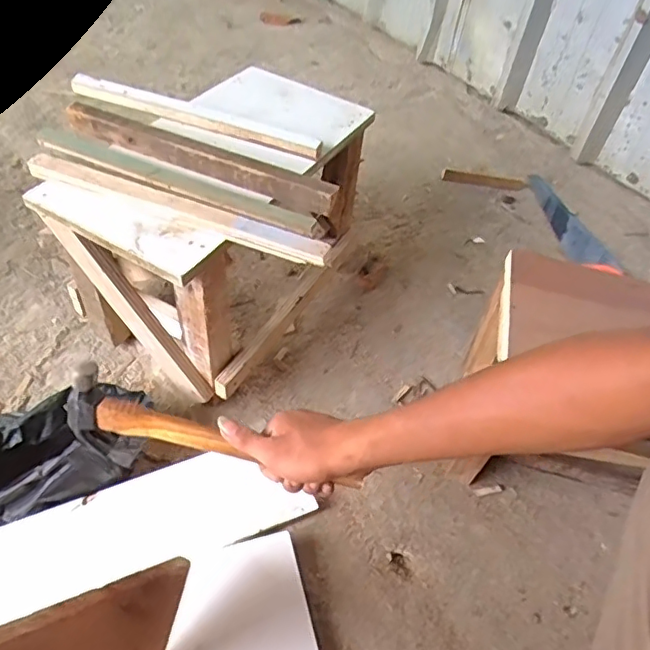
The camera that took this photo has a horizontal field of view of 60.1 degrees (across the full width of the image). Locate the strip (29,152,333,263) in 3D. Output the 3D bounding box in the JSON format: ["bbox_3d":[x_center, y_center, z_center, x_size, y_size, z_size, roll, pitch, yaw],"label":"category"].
[{"bbox_3d":[-0.164,-0.126,0.612,0.357,0.022,0.033,19,49,11],"label":"strip"}]

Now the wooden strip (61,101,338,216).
[{"bbox_3d":[-0.155,-0.202,0.667,0.358,0.029,0.026,21,49,12],"label":"wooden strip"}]

